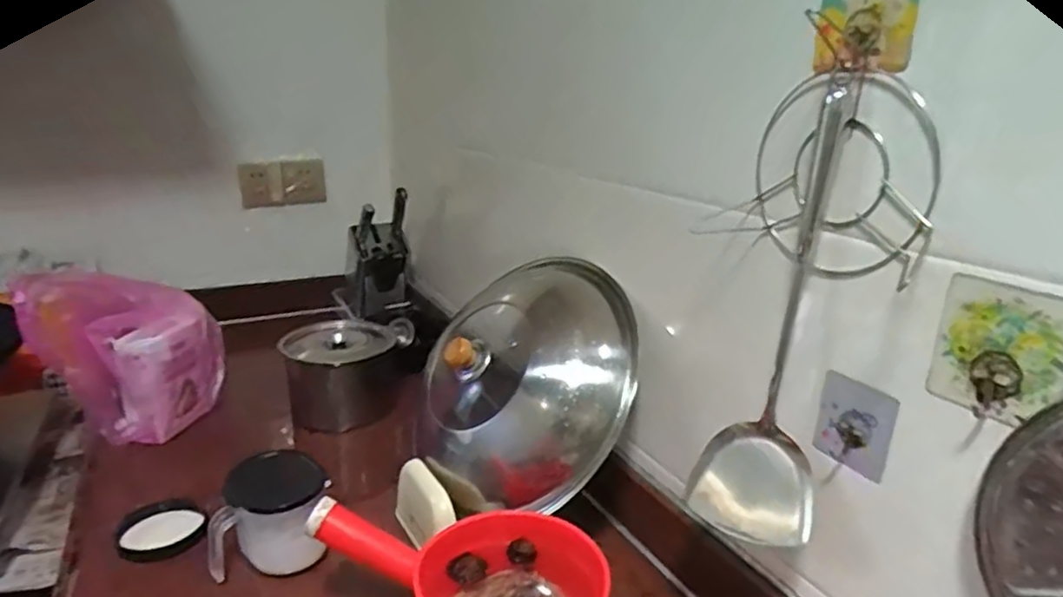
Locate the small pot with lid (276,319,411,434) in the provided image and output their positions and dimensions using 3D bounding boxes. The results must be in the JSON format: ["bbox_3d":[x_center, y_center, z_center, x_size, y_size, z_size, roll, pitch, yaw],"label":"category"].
[{"bbox_3d":[-0.325,0.127,1.119,0.189,0.142,0.213,-9,21,-27],"label":"small pot with lid"}]

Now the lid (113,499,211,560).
[{"bbox_3d":[-0.448,0.278,0.782,0.092,0.019,0.118,-14,19,-34],"label":"lid"}]

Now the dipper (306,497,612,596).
[{"bbox_3d":[-0.066,0.276,0.602,0.259,0.139,0.164,6,19,13],"label":"dipper"}]

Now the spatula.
[{"bbox_3d":[0.188,0.019,0.502,0.090,0.355,0.061,8,19,18],"label":"spatula"}]

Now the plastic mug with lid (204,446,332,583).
[{"bbox_3d":[-0.290,0.244,0.743,0.124,0.106,0.102,2,18,1],"label":"plastic mug with lid"}]

